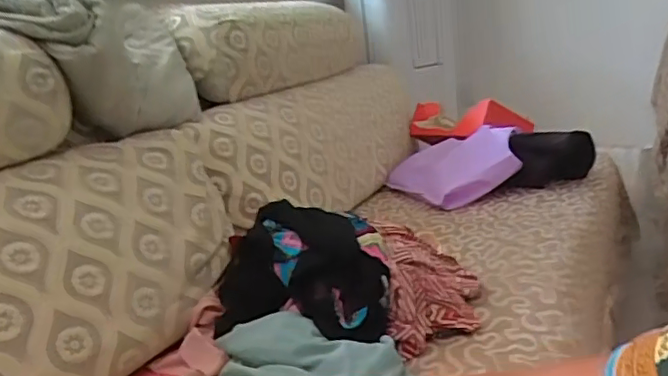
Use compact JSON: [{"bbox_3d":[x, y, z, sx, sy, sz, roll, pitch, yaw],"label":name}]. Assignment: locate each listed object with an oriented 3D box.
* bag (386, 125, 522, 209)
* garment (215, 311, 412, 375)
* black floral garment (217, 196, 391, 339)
[{"bbox_3d":[0.245,-0.045,1.192,0.255,0.053,0.232,-33,28,4],"label":"bag"},{"bbox_3d":[-0.034,0.208,0.683,0.254,0.059,0.109,-1,16,21],"label":"garment"},{"bbox_3d":[-0.042,0.112,0.782,0.247,0.125,0.157,0,17,25],"label":"black floral garment"}]

